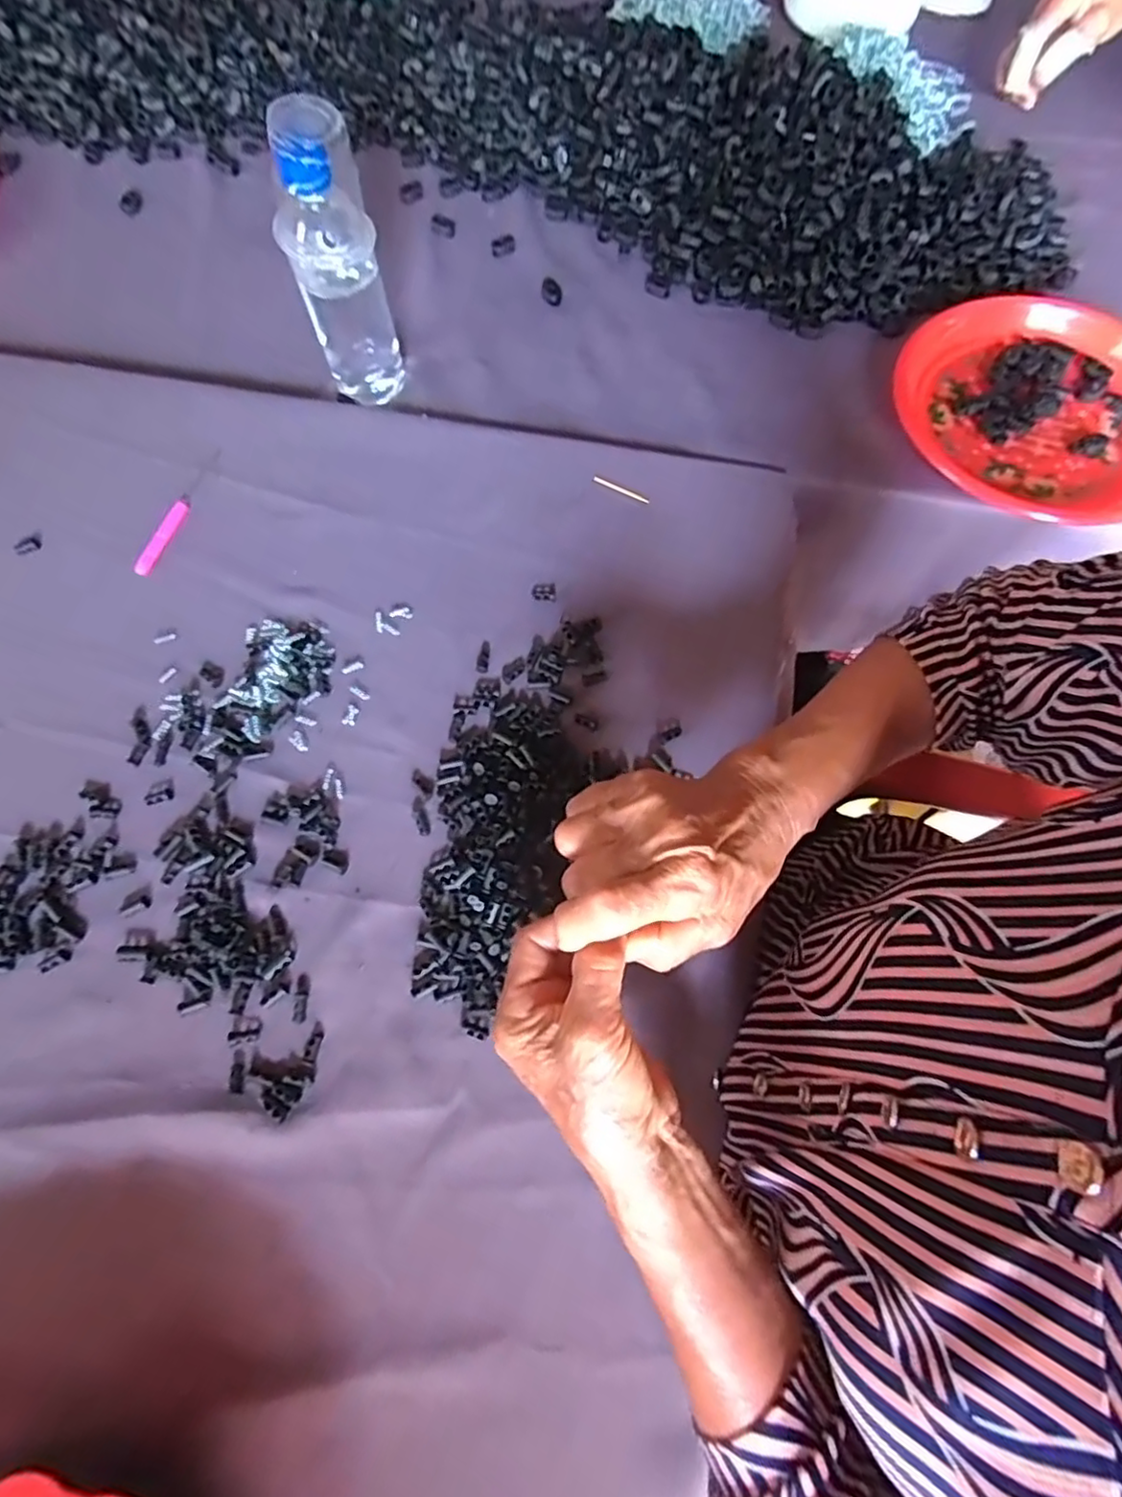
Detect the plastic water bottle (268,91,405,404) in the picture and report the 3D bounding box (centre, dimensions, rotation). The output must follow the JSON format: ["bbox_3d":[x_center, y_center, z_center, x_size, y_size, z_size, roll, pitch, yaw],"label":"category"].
[{"bbox_3d":[-0.159,-0.338,0.468,0.063,0.194,0.059,-16,72,-7],"label":"plastic water bottle"}]

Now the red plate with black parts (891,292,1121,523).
[{"bbox_3d":[0.387,-0.274,0.527,0.228,0.039,0.208,0,71,-1],"label":"red plate with black parts"}]

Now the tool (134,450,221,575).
[{"bbox_3d":[-0.281,-0.176,0.479,0.010,0.008,0.115,15,71,4],"label":"tool"}]

